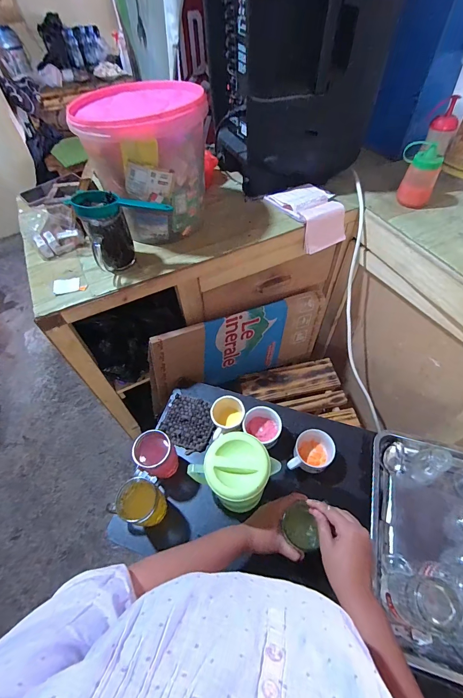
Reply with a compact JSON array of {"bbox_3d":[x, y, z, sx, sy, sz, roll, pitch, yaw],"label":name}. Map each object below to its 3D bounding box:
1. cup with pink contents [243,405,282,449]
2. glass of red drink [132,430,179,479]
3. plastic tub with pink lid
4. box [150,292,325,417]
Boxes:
[{"bbox_3d":[0.075,0.182,0.722,0.086,0.074,0.072,20,59,16],"label":"cup with pink contents"},{"bbox_3d":[-0.160,0.228,0.655,0.077,0.119,0.072,-2,56,3],"label":"glass of red drink"},{"bbox_3d":[-0.165,-0.383,0.652,0.239,0.228,0.203,-4,56,2],"label":"plastic tub with pink lid"},{"bbox_3d":[0.033,0.007,0.893,0.528,0.275,0.022,-18,47,-20],"label":"box"}]

